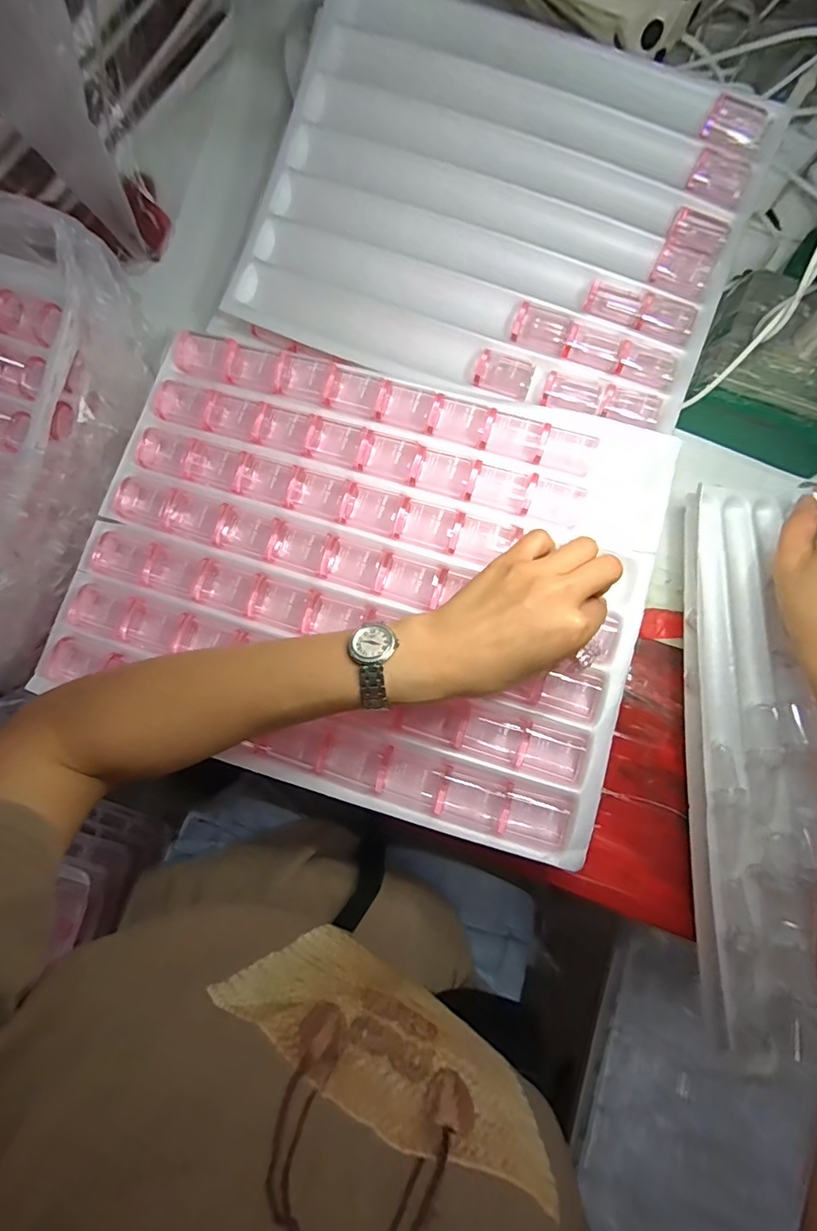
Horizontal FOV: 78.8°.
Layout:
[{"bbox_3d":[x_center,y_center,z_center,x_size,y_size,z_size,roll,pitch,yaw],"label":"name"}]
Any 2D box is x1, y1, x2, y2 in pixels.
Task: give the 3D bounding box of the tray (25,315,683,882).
[{"bbox_3d":[-0.036,-0.035,0.351,0.384,0.031,0.298,16,78,4],"label":"tray"}]

